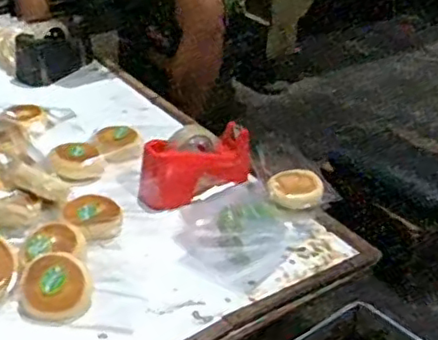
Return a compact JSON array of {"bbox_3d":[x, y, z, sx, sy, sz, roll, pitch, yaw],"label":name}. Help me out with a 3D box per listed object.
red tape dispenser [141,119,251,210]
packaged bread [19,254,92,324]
[{"bbox_3d":[-0.036,-0.010,1.083,0.222,0.102,0.070,-25,41,-35],"label":"red tape dispenser"},{"bbox_3d":[-0.217,0.157,0.824,0.090,0.029,0.089,-10,72,-11],"label":"packaged bread"}]

